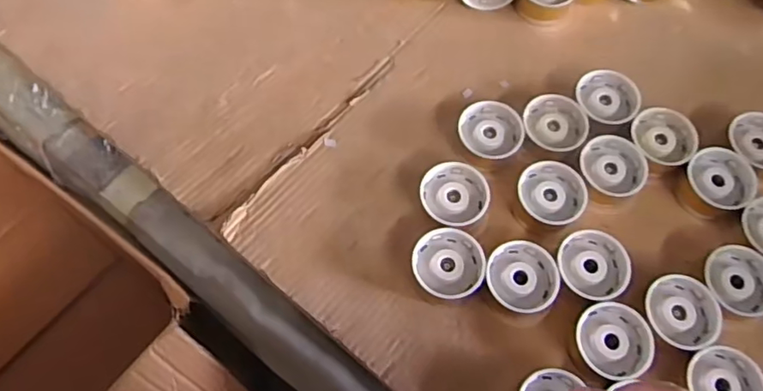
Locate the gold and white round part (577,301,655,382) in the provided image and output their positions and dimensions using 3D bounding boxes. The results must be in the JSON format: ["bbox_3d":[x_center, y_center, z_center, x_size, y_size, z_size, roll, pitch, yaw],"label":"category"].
[{"bbox_3d":[0.214,0.136,0.528,0.064,0.031,0.067,1,66,-1],"label":"gold and white round part"}]

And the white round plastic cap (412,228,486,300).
[{"bbox_3d":[0.065,0.068,0.556,0.066,0.032,0.066,1,66,-1],"label":"white round plastic cap"}]

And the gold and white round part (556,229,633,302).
[{"bbox_3d":[0.204,0.068,0.552,0.062,0.034,0.070,-10,67,-6],"label":"gold and white round part"}]

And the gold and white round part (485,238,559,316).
[{"bbox_3d":[0.137,0.077,0.547,0.065,0.020,0.066,1,66,-1],"label":"gold and white round part"}]

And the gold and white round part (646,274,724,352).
[{"bbox_3d":[0.280,0.113,0.538,0.065,0.042,0.069,1,66,-1],"label":"gold and white round part"}]

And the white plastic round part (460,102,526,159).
[{"bbox_3d":[0.117,-0.066,0.618,0.071,0.035,0.064,38,71,14],"label":"white plastic round part"}]

